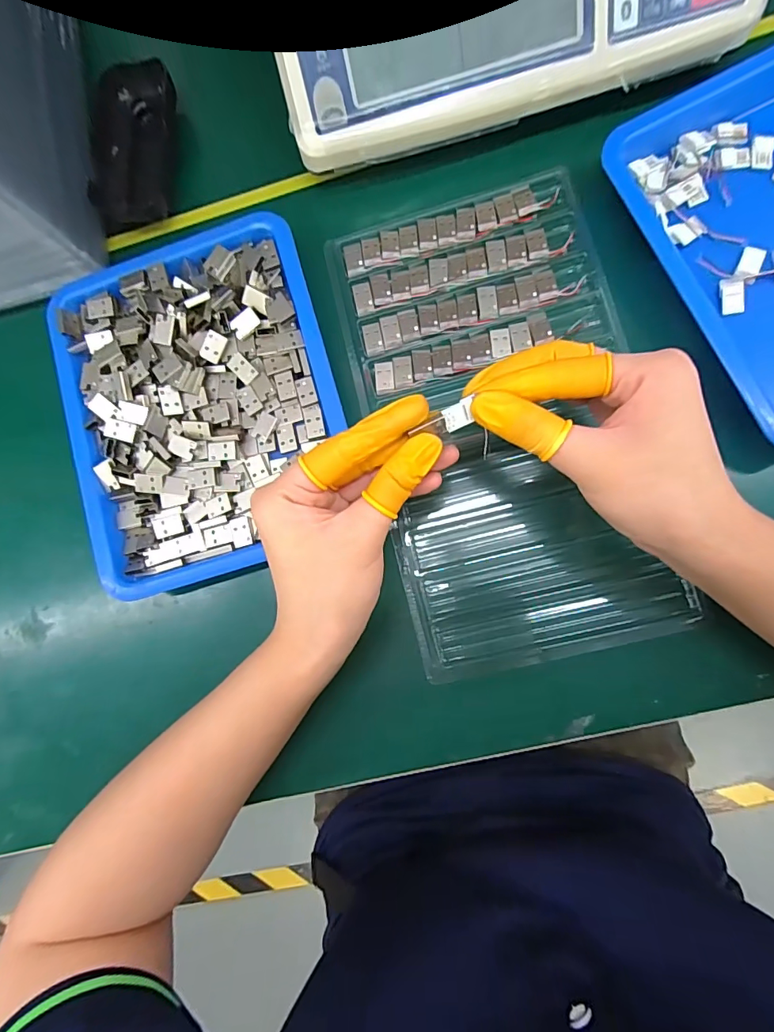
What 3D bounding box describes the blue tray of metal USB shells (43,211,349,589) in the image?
[{"bbox_3d":[-0.117,-0.072,0.291,0.168,0.027,0.212,-16,84,6],"label":"blue tray of metal USB shells"}]

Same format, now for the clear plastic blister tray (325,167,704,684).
[{"bbox_3d":[0.069,-0.060,0.282,0.159,0.011,0.291,-14,84,6],"label":"clear plastic blister tray"}]

